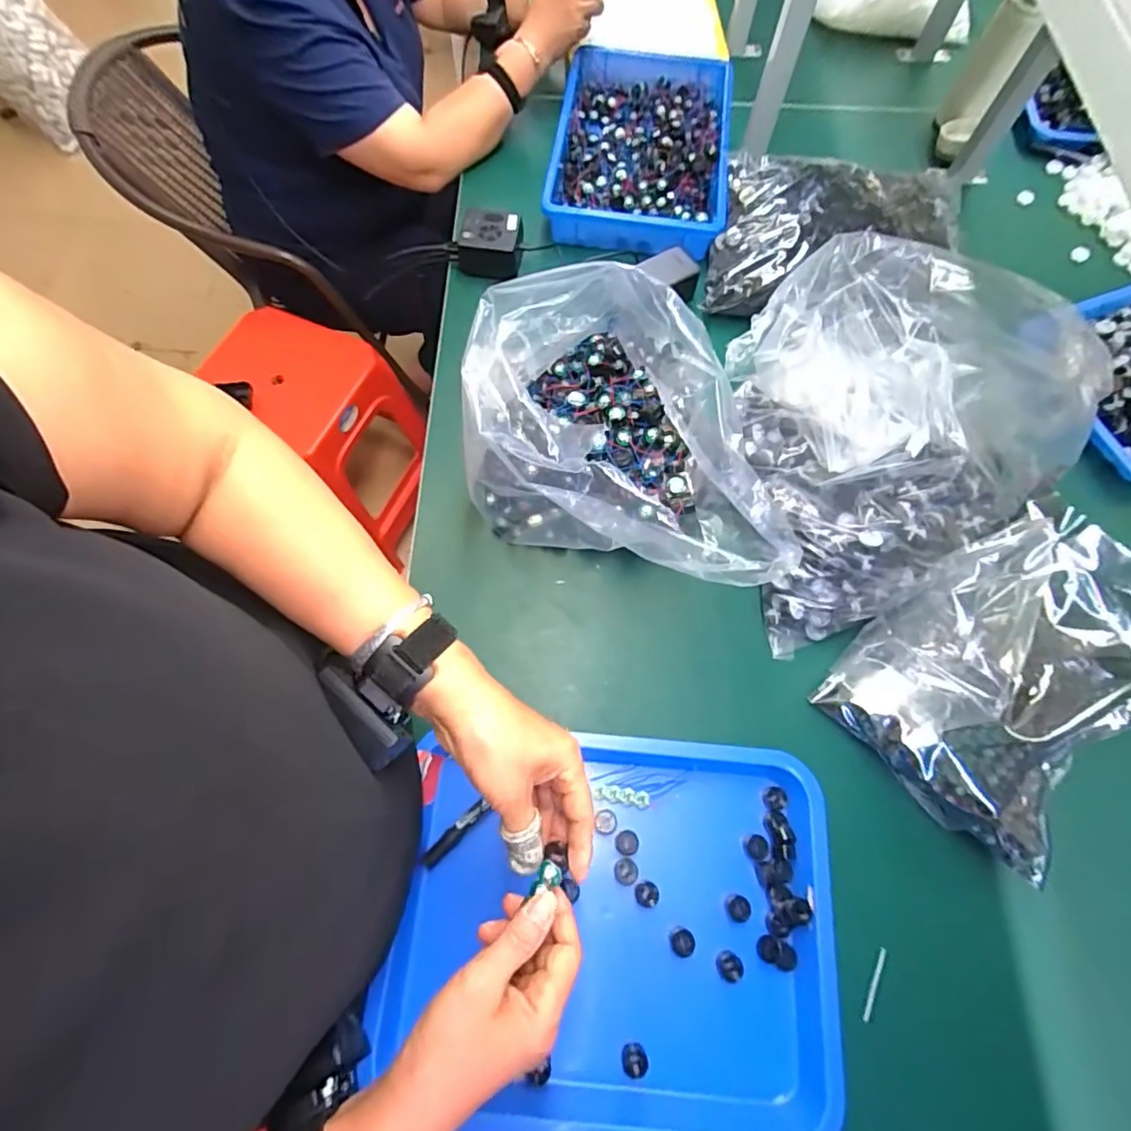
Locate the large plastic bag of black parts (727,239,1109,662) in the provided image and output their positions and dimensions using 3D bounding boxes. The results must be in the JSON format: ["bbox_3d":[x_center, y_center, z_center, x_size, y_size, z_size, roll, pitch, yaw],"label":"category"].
[{"bbox_3d":[0.308,-0.140,0.568,0.359,0.180,0.301,-30,73,-11],"label":"large plastic bag of black parts"}]

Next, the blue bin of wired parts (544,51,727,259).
[{"bbox_3d":[0.112,-0.622,0.829,0.248,0.056,0.416,7,70,2],"label":"blue bin of wired parts"}]

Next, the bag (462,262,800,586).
[{"bbox_3d":[0.064,-0.124,0.541,0.304,0.224,0.241,15,70,5],"label":"bag"}]

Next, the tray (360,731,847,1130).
[{"bbox_3d":[0.055,0.310,0.490,0.352,0.038,0.301,5,70,1],"label":"tray"}]

